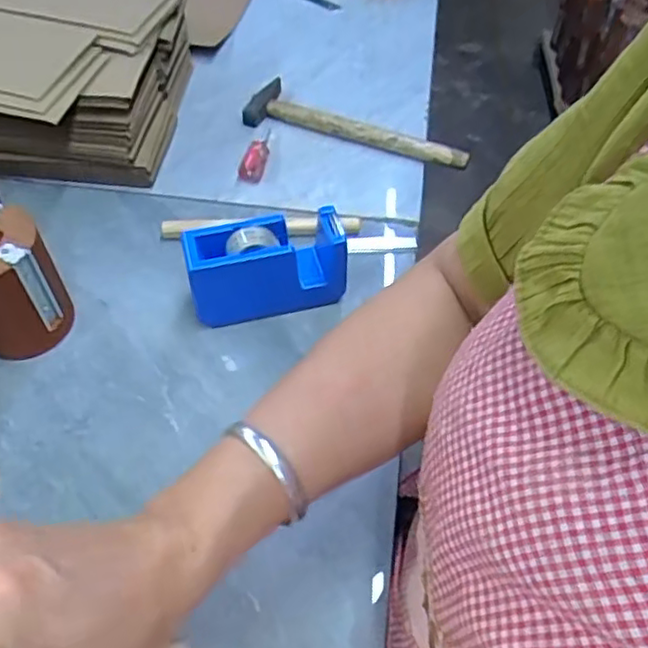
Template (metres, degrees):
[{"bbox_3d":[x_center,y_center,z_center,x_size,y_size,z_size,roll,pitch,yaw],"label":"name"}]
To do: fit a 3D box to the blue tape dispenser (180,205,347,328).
[{"bbox_3d":[-0.047,-0.047,0.547,0.127,0.080,0.042,-12,53,-11],"label":"blue tape dispenser"}]

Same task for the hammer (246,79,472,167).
[{"bbox_3d":[0.037,-0.208,0.702,0.243,0.030,0.066,17,54,12],"label":"hammer"}]

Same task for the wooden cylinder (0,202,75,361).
[{"bbox_3d":[-0.249,-0.030,0.513,0.078,0.105,0.075,-37,62,-26],"label":"wooden cylinder"}]

